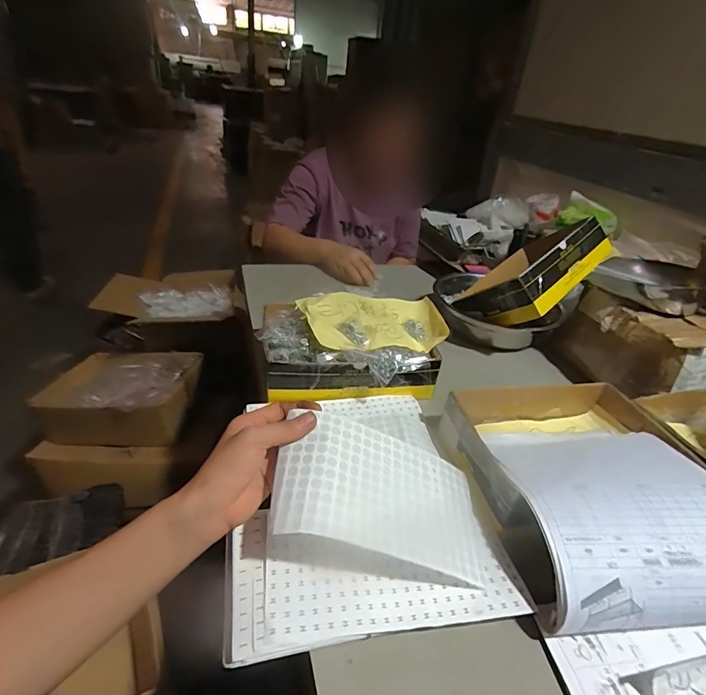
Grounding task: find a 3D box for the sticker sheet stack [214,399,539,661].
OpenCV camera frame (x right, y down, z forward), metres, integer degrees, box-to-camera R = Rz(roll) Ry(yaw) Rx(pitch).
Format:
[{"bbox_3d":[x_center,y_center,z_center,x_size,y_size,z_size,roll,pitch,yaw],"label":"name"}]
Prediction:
[{"bbox_3d":[0.006,0.152,0.401,0.250,0.092,0.192,-4,38,-10],"label":"sticker sheet stack"}]

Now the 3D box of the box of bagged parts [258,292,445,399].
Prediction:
[{"bbox_3d":[0.003,-0.010,0.641,0.272,0.095,0.187,0,33,-13],"label":"box of bagged parts"}]

